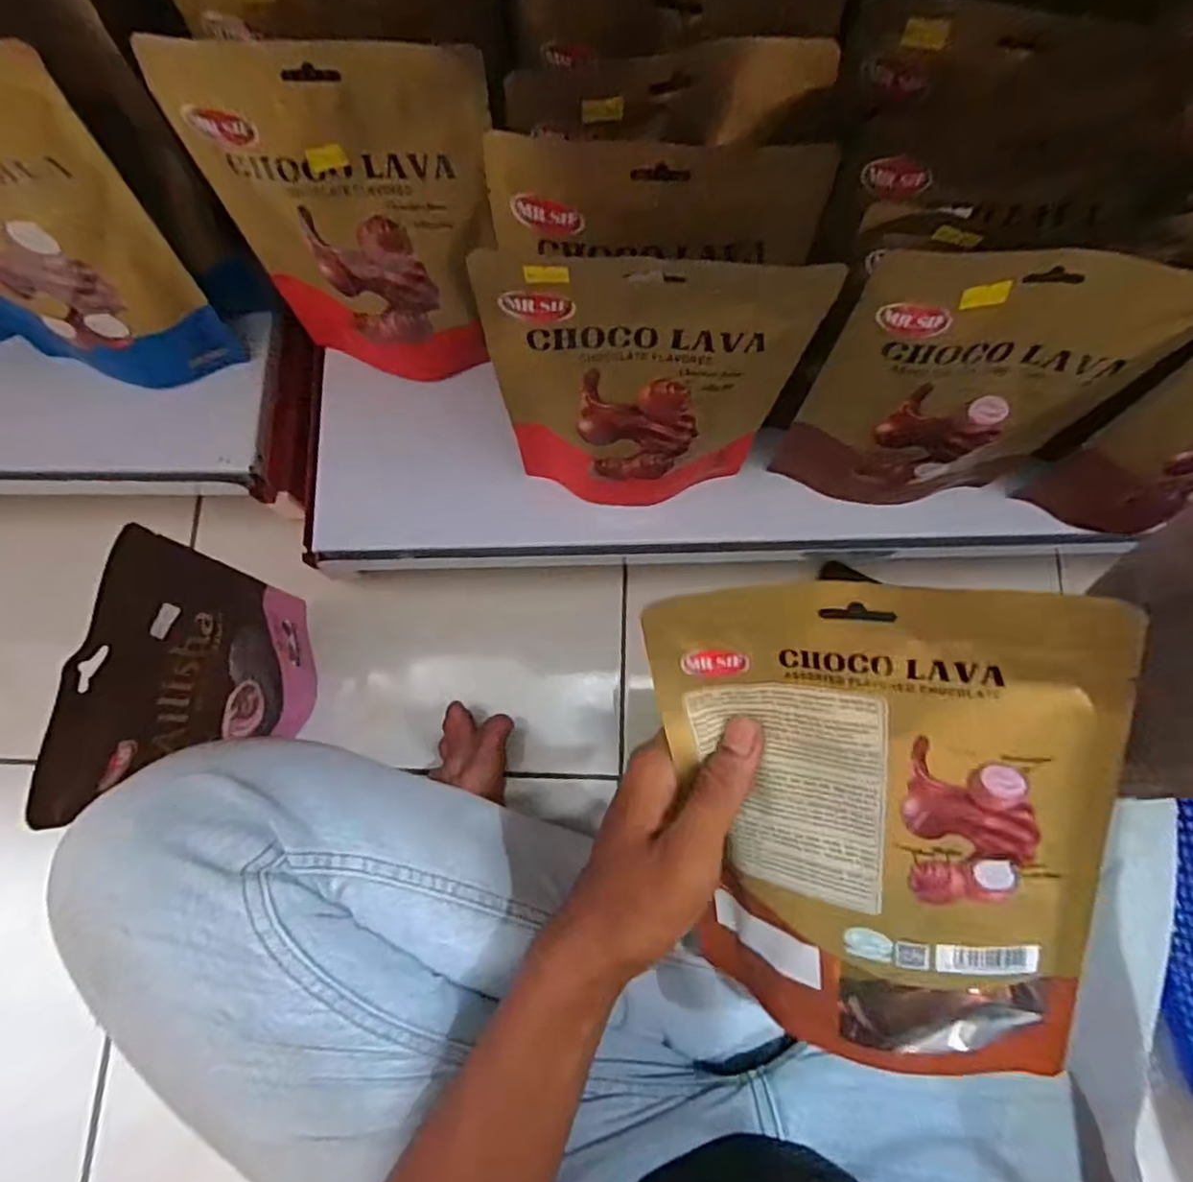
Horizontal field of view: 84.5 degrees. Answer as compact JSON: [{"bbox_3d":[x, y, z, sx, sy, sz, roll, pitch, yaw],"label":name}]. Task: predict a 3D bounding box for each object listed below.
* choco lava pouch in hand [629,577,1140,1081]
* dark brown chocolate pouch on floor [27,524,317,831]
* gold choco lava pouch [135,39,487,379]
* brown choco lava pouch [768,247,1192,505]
[{"bbox_3d":[0.115,0.105,0.280,0.163,0.024,0.220,0,105,27],"label":"choco lava pouch in hand"},{"bbox_3d":[-0.269,0.065,0.466,0.043,0.214,0.162,10,78,2],"label":"dark brown chocolate pouch on floor"},{"bbox_3d":[-0.143,-0.224,0.422,0.161,0.211,0.052,-2,78,-1],"label":"gold choco lava pouch"},{"bbox_3d":[0.220,-0.115,0.405,0.171,0.219,0.045,1,78,0],"label":"brown choco lava pouch"}]

